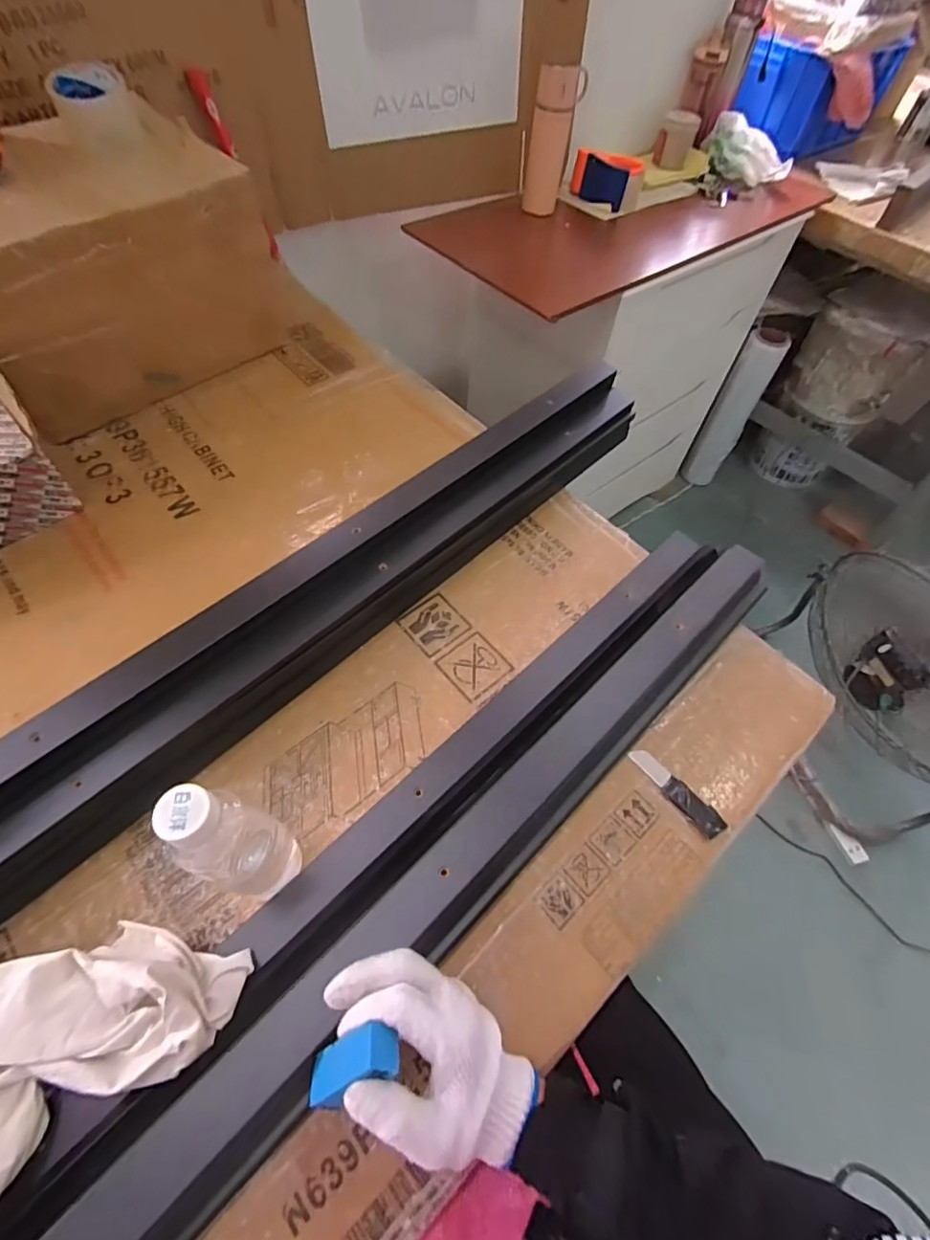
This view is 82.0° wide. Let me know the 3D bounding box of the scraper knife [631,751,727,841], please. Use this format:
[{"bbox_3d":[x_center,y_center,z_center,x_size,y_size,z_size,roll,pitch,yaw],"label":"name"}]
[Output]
[{"bbox_3d":[0.205,0.167,0.523,0.103,0.008,0.029,41,63,20],"label":"scraper knife"}]

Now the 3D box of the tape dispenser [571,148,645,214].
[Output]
[{"bbox_3d":[0.289,-0.895,1.086,0.132,0.074,0.067,37,61,18],"label":"tape dispenser"}]

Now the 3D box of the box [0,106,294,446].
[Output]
[{"bbox_3d":[-0.474,-0.450,0.719,0.210,0.243,0.390,36,61,18],"label":"box"}]

